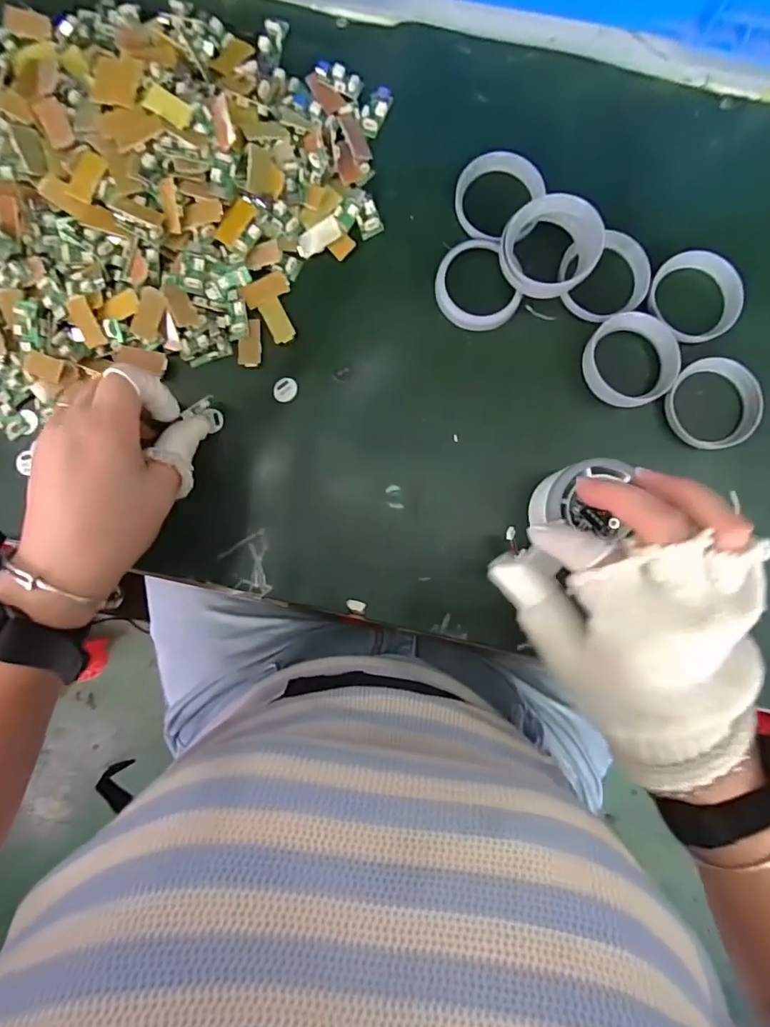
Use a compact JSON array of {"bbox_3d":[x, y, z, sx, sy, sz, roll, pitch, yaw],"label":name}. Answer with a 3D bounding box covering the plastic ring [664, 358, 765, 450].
[{"bbox_3d":[0.216,-0.071,0.328,0.060,0.015,0.053,44,89,2],"label":"plastic ring"}]

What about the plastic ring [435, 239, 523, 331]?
[{"bbox_3d":[0.060,-0.153,0.337,0.052,0.008,0.061,-24,88,0],"label":"plastic ring"}]

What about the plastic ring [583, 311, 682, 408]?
[{"bbox_3d":[0.162,-0.101,0.332,0.055,0.021,0.059,0,88,1],"label":"plastic ring"}]

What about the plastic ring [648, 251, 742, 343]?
[{"bbox_3d":[0.209,-0.144,0.335,0.058,0.017,0.053,0,88,1],"label":"plastic ring"}]

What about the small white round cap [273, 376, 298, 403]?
[{"bbox_3d":[-0.066,-0.083,0.332,0.017,0.004,0.016,0,88,1],"label":"small white round cap"}]

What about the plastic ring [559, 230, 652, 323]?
[{"bbox_3d":[0.146,-0.157,0.335,0.059,0.015,0.054,0,88,1],"label":"plastic ring"}]

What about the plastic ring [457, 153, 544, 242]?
[{"bbox_3d":[0.077,-0.213,0.340,0.057,0.016,0.056,0,88,1],"label":"plastic ring"}]

